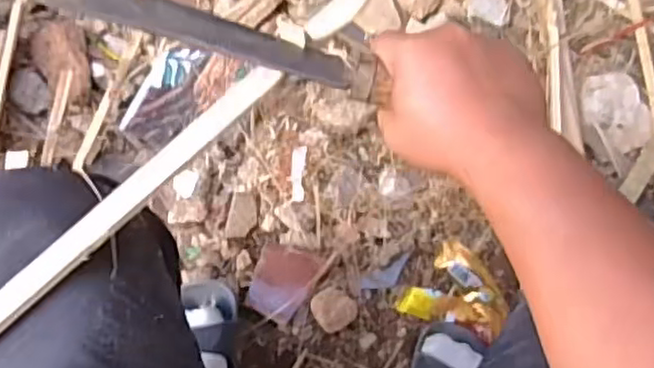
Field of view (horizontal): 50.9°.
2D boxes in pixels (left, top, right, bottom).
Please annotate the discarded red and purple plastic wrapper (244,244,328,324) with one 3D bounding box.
[{"bbox_3d":[-0.054,0.111,0.802,0.072,0.011,0.089,29,91,16],"label":"discarded red and purple plastic wrapper"}]

